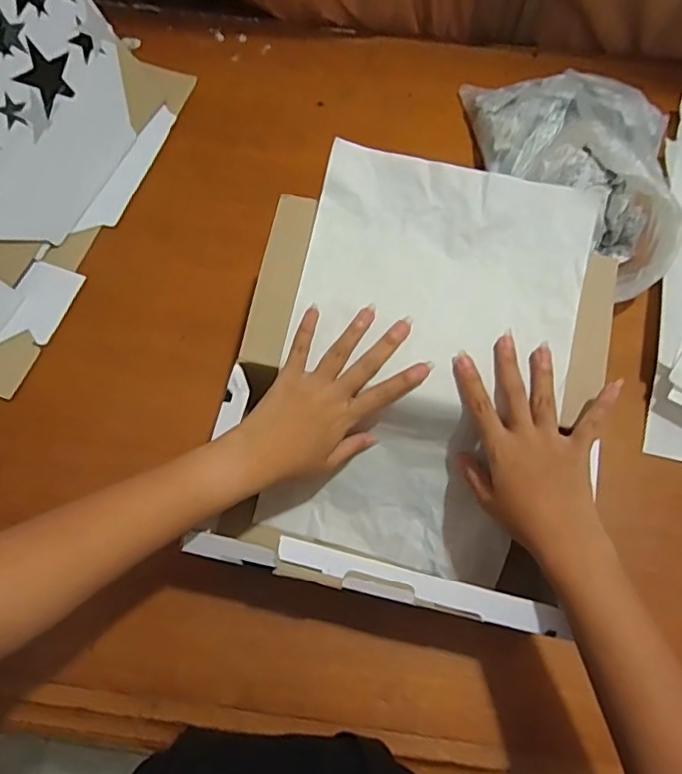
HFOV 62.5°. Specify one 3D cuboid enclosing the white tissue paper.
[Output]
[{"bbox_3d":[0.063,-0.011,0.446,0.209,0.038,0.321,13,99,5],"label":"white tissue paper"}]

